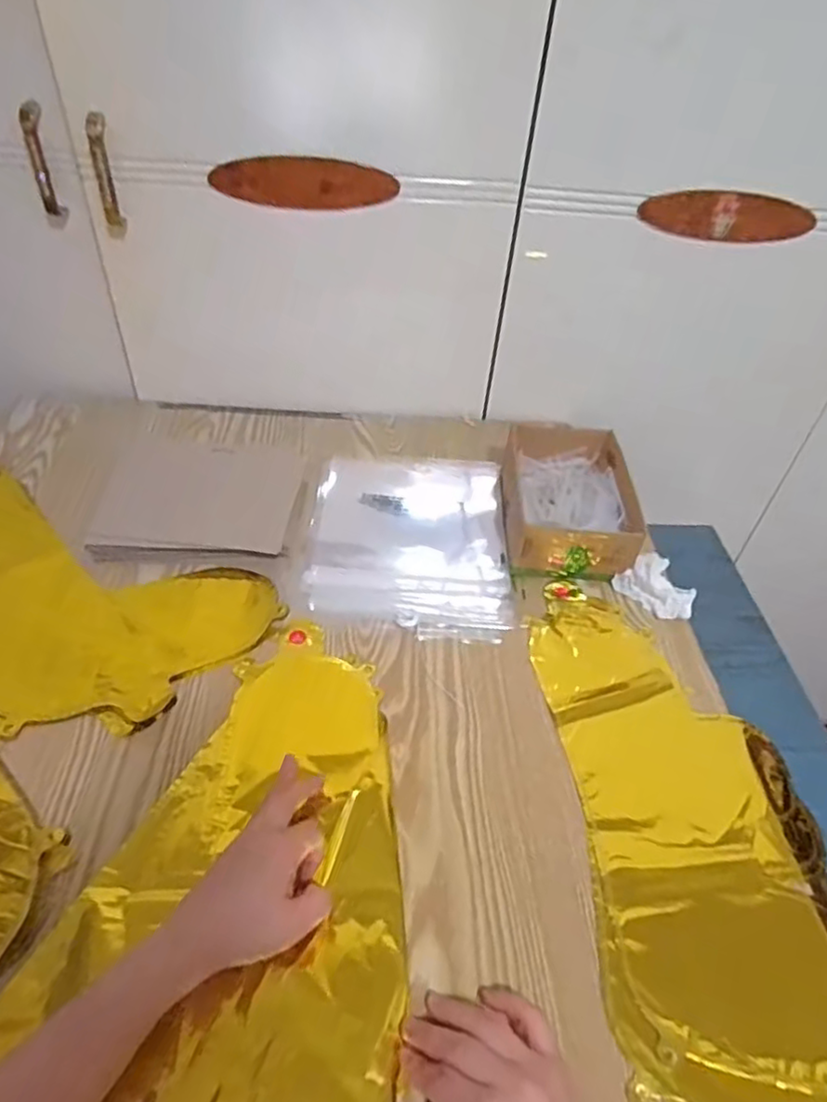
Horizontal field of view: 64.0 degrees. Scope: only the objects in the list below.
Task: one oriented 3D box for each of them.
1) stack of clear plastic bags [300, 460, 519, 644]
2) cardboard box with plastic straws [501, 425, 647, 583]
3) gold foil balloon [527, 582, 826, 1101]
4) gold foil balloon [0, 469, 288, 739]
[{"bbox_3d":[-0.002,-0.020,0.718,0.208,0.012,0.279,4,44,-3],"label":"stack of clear plastic bags"},{"bbox_3d":[0.164,-0.057,0.723,0.130,0.064,0.195,4,44,-3],"label":"cardboard box with plastic straws"},{"bbox_3d":[0.214,0.200,0.506,0.188,0.010,0.427,1,44,-6],"label":"gold foil balloon"},{"bbox_3d":[-0.334,0.022,0.624,0.379,0.013,0.224,31,49,24],"label":"gold foil balloon"}]

